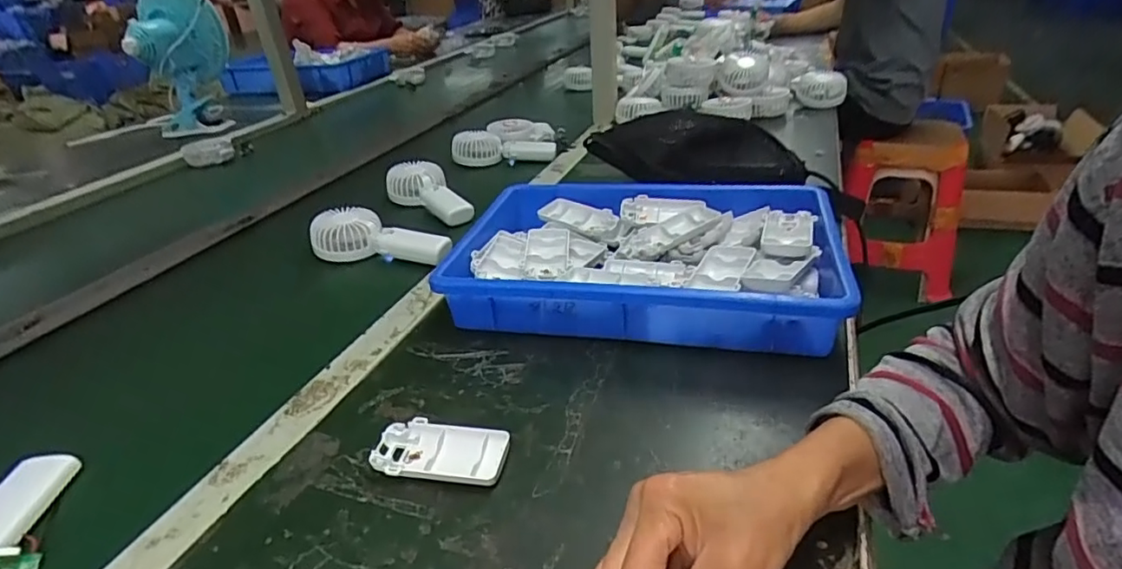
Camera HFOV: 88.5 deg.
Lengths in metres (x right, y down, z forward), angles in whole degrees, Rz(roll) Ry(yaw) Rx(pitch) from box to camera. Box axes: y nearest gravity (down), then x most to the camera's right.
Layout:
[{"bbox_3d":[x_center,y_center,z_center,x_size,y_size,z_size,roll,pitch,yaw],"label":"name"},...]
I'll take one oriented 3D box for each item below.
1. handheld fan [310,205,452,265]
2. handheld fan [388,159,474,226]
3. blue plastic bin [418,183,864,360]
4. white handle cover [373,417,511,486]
[{"bbox_3d":[-0.228,-0.059,0.725,0.177,0.045,0.079,12,34,26],"label":"handheld fan"},{"bbox_3d":[-0.188,-0.134,0.859,0.083,0.041,0.177,-27,47,-32],"label":"handheld fan"},{"bbox_3d":[0.081,-0.031,0.591,0.354,0.066,0.246,3,30,16],"label":"blue plastic bin"},{"bbox_3d":[-0.085,0.121,0.410,0.095,0.016,0.049,1,30,13],"label":"white handle cover"}]

